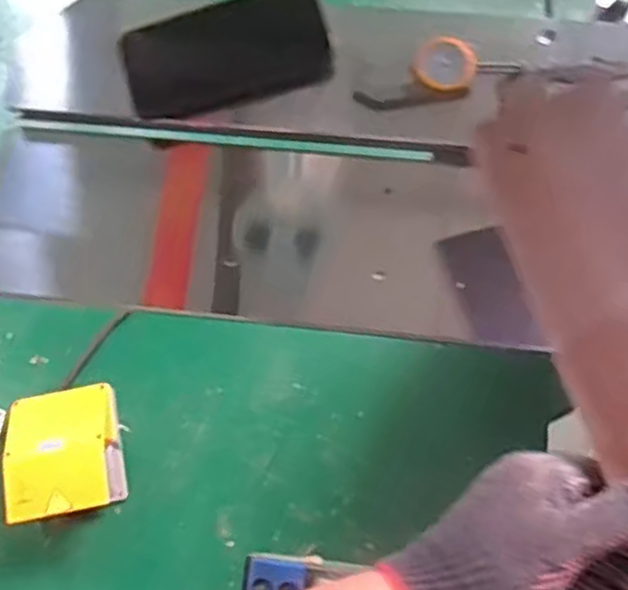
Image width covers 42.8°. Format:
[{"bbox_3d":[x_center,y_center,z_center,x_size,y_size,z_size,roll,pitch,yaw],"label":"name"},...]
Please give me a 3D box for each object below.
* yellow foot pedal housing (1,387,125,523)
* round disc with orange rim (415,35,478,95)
[{"bbox_3d":[-0.430,0.272,1.392,0.186,0.116,0.216,-11,73,-1],"label":"yellow foot pedal housing"},{"bbox_3d":[0.095,-0.166,0.579,0.045,0.006,0.040,12,97,-3],"label":"round disc with orange rim"}]

